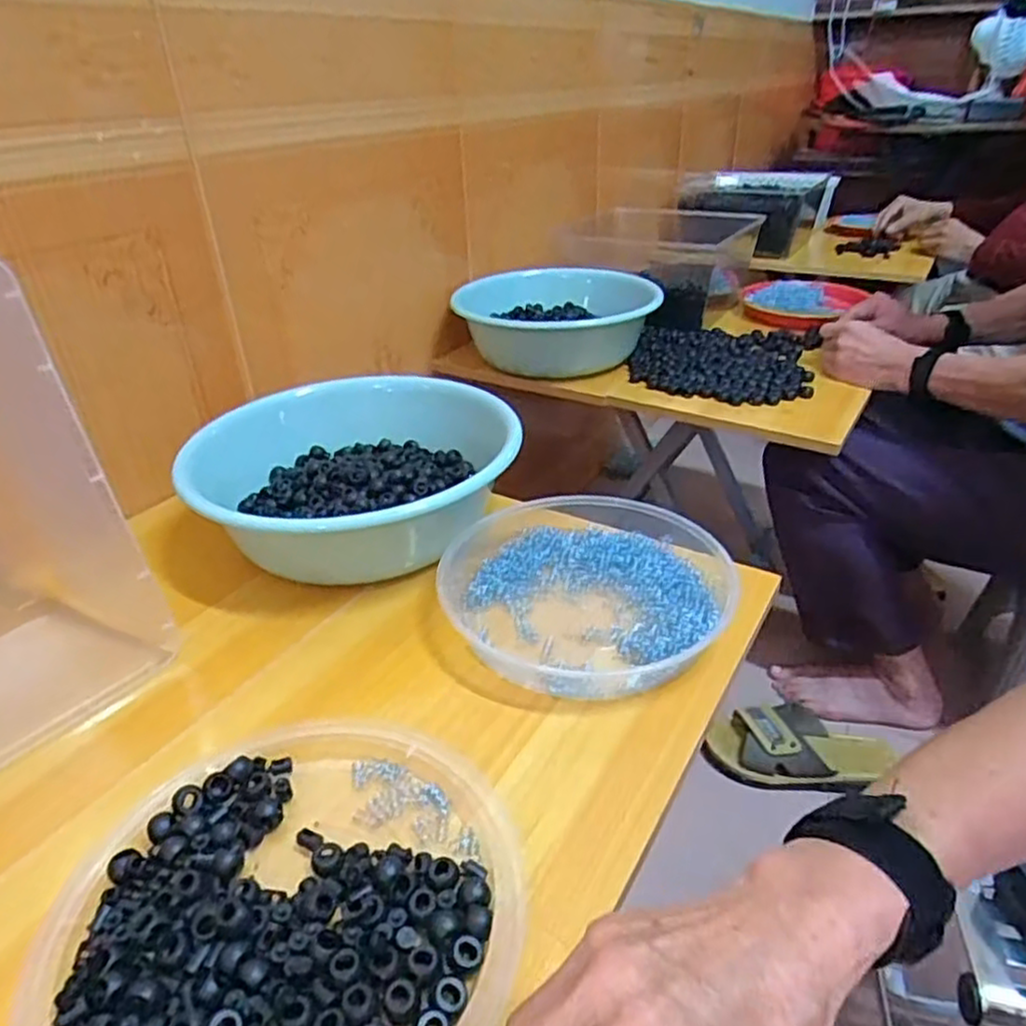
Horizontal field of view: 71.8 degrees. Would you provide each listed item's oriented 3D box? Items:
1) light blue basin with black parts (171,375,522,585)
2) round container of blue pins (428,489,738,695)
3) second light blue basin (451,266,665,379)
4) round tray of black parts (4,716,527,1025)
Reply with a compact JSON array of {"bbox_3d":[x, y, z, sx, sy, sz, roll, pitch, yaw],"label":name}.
[{"bbox_3d":[-0.136,-0.024,0.656,0.289,0.101,0.259,-24,37,-31],"label":"light blue basin with black parts"},{"bbox_3d":[0.056,0.060,0.568,0.222,0.042,0.226,-1,31,1],"label":"round container of blue pins"},{"bbox_3d":[0.063,-0.275,1.044,0.277,0.105,0.258,-1,31,1],"label":"second light blue basin"},{"bbox_3d":[-0.116,0.203,0.363,0.230,0.021,0.230,-1,31,1],"label":"round tray of black parts"}]

